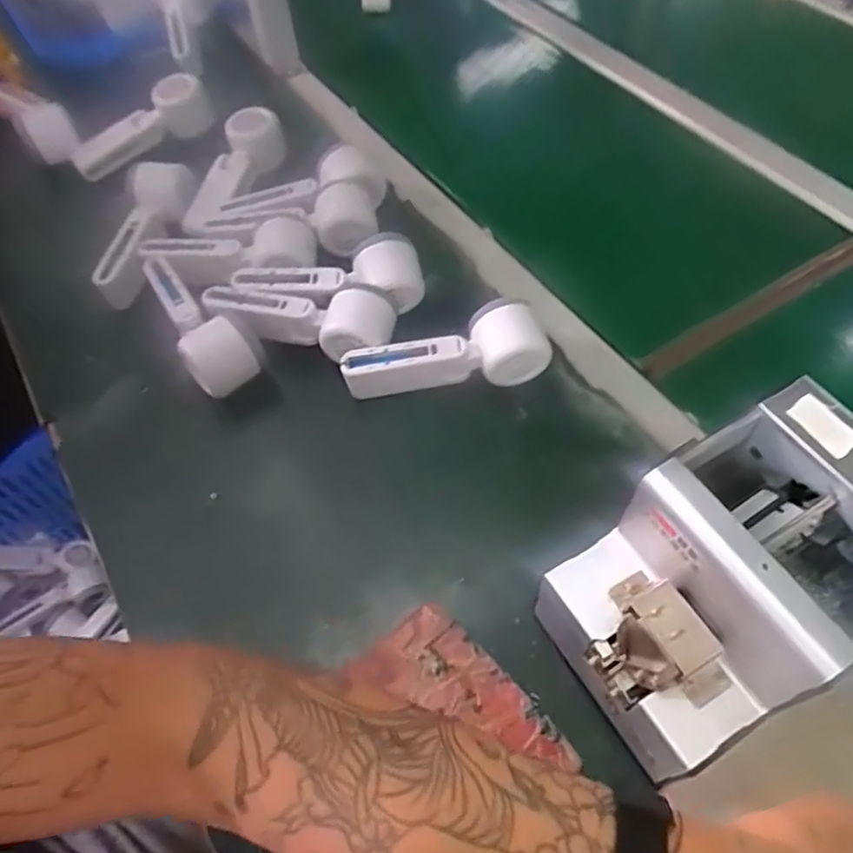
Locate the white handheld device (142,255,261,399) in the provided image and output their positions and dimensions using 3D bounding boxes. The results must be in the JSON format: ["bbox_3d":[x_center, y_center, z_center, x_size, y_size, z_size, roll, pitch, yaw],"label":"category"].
[{"bbox_3d":[-0.206,-0.098,0.595,0.058,0.055,0.162,-27,59,-15],"label":"white handheld device"}]

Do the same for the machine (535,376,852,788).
[{"bbox_3d":[0.174,0.092,0.382,0.175,0.148,0.126,-28,59,-16],"label":"machine"}]

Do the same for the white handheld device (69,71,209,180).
[{"bbox_3d":[-0.318,-0.325,0.737,0.169,0.058,0.070,-30,58,4],"label":"white handheld device"}]

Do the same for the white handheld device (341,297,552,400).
[{"bbox_3d":[0.015,-0.062,0.557,0.170,0.063,0.055,-3,56,0],"label":"white handheld device"}]

